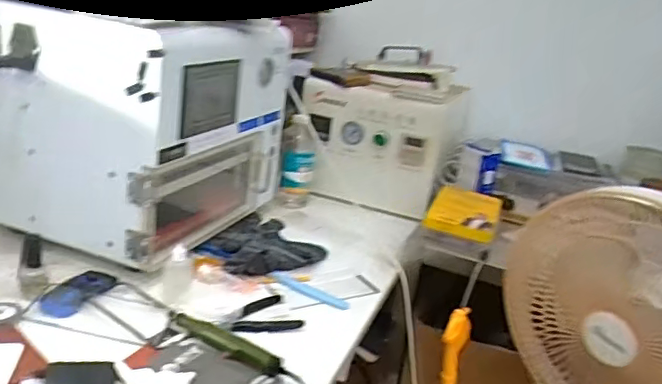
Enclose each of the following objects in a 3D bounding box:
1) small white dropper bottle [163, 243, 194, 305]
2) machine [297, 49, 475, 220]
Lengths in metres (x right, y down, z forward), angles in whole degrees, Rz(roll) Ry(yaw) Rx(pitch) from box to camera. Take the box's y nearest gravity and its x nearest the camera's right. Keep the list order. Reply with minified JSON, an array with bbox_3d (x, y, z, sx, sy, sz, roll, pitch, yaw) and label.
[{"bbox_3d":[-0.188,0.103,0.730,0.034,0.072,0.025,3,19,-15],"label":"small white dropper bottle"},{"bbox_3d":[0.101,-0.130,1.193,0.267,0.255,0.276,14,19,18],"label":"machine"}]

